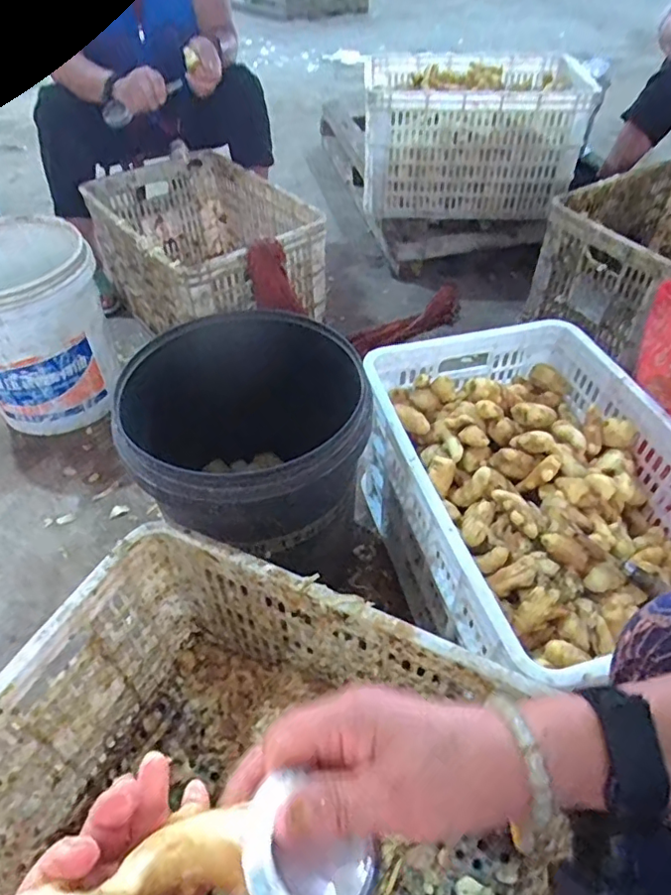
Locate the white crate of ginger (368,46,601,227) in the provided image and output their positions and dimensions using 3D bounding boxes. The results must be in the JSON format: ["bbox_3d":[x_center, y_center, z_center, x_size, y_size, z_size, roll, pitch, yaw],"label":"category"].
[{"bbox_3d":[0.318,-0.769,1.388,0.482,0.274,0.335,5,46,5],"label":"white crate of ginger"}]

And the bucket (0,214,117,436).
[{"bbox_3d":[-0.584,-0.227,1.094,0.275,0.312,0.275,-24,52,-20],"label":"bucket"}]

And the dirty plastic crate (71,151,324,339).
[{"bbox_3d":[-0.292,-0.435,1.256,0.358,0.237,0.501,-26,51,-23],"label":"dirty plastic crate"}]

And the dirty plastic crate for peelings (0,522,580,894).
[{"bbox_3d":[-0.059,0.364,0.562,0.513,0.293,0.348,20,51,17],"label":"dirty plastic crate for peelings"}]

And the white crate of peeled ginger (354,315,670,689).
[{"bbox_3d":[0.270,0.088,0.800,0.361,0.263,0.496,-14,47,-13],"label":"white crate of peeled ginger"}]

